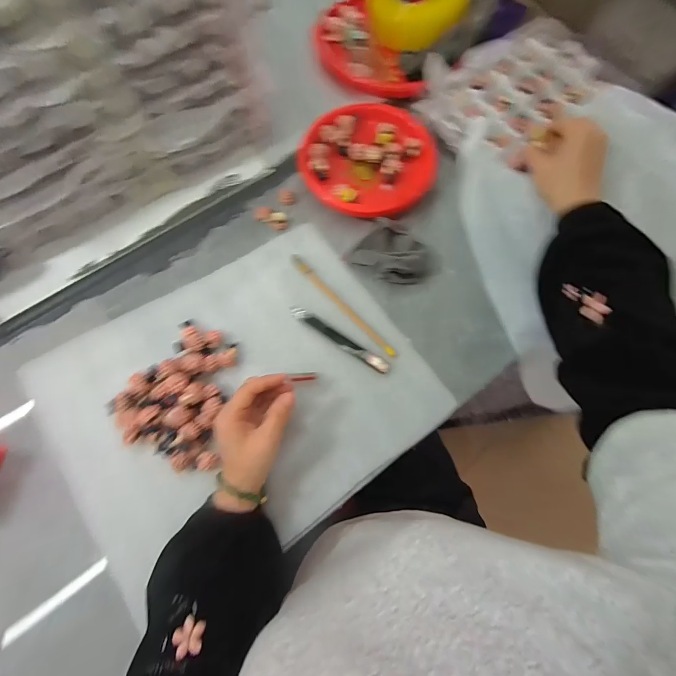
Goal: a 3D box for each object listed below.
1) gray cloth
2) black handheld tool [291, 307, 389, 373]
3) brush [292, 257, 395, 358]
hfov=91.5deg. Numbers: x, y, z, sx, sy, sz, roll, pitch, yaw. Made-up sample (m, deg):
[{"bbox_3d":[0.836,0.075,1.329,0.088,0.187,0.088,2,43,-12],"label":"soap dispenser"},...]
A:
[{"bbox_3d":[0.075,-0.105,0.421,0.096,0.025,0.074,38,76,8],"label":"gray cloth"},{"bbox_3d":[0.002,0.001,0.405,0.136,0.006,0.016,33,75,7],"label":"black handheld tool"},{"bbox_3d":[0.005,-0.042,0.416,0.011,0.006,0.180,-43,80,-13],"label":"brush"}]

